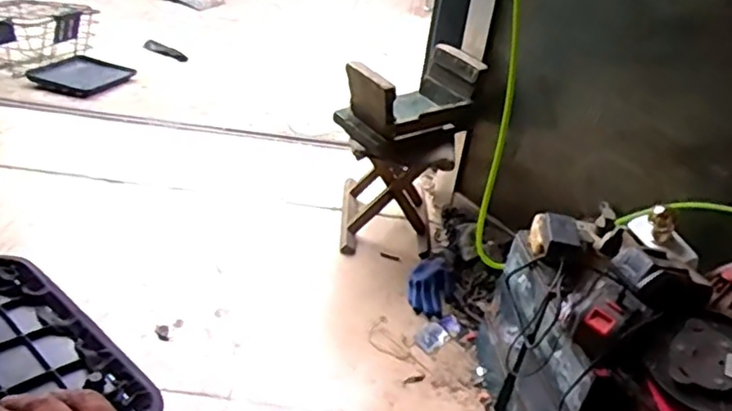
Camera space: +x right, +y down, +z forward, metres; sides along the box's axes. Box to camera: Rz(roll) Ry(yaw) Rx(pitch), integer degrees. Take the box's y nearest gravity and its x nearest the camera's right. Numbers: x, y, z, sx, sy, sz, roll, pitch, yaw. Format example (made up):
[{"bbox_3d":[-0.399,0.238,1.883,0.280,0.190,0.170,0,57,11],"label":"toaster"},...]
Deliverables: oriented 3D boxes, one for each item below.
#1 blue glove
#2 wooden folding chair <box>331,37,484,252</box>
[{"bbox_3d":[0.141,0.165,1.371,0.090,0.033,0.181,7,37,0],"label":"blue glove"},{"bbox_3d":[0.073,-0.117,1.413,0.265,0.417,0.292,14,38,9],"label":"wooden folding chair"}]

